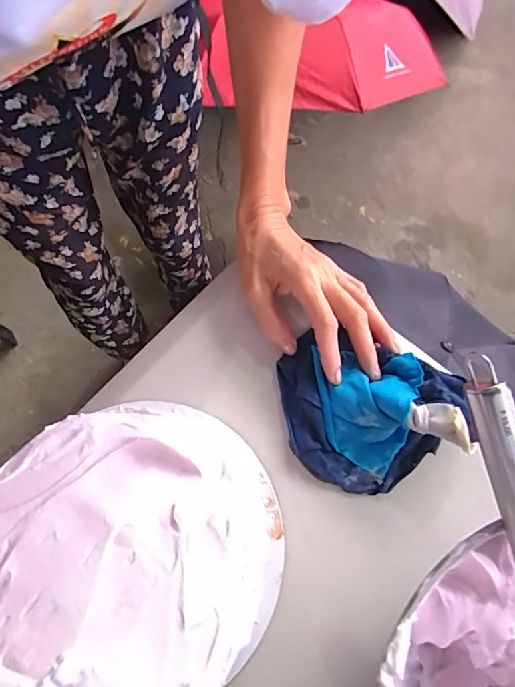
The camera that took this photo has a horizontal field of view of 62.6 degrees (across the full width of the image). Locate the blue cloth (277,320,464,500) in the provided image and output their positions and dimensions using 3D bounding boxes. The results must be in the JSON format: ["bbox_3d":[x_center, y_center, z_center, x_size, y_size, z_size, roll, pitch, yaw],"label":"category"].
[{"bbox_3d":[0.070,0.048,0.293,0.124,0.044,0.096,27,72,12],"label":"blue cloth"}]

